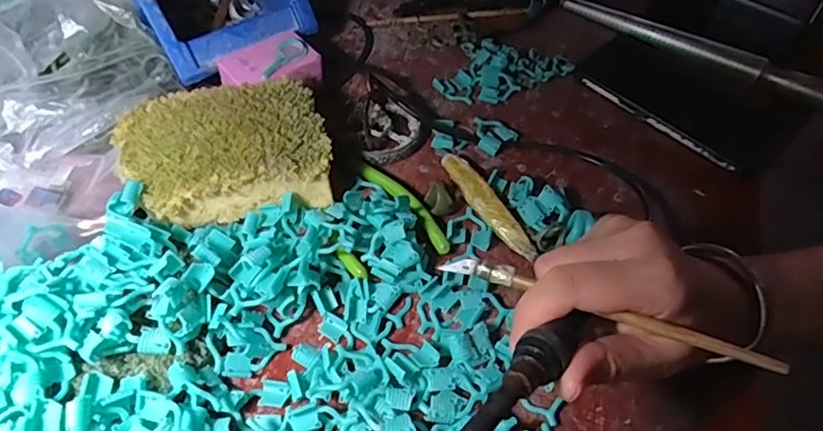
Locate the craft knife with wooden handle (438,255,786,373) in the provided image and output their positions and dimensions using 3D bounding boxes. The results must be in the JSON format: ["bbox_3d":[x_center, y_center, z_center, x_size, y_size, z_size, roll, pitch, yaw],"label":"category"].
[{"bbox_3d":[0.086,0.043,0.264,0.156,0.011,0.007,17,53,25],"label":"craft knife with wooden handle"}]

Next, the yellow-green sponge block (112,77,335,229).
[{"bbox_3d":[-0.126,-0.043,0.381,0.133,0.040,0.093,-9,55,-11],"label":"yellow-green sponge block"}]

